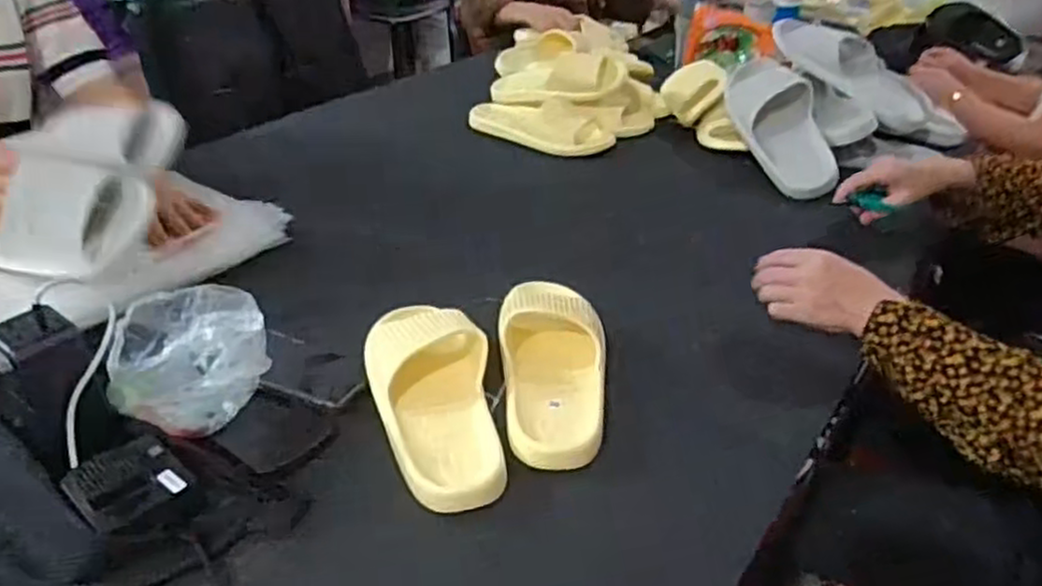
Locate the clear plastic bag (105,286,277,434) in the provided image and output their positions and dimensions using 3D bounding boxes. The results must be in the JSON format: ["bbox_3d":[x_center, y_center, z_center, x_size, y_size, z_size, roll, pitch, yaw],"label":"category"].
[{"bbox_3d":[-0.286,0.049,0.628,0.124,0.075,0.149,-10,37,-17],"label":"clear plastic bag"}]

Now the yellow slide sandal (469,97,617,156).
[{"bbox_3d":[0.032,-0.288,1.196,0.248,0.059,0.089,23,40,27],"label":"yellow slide sandal"}]

